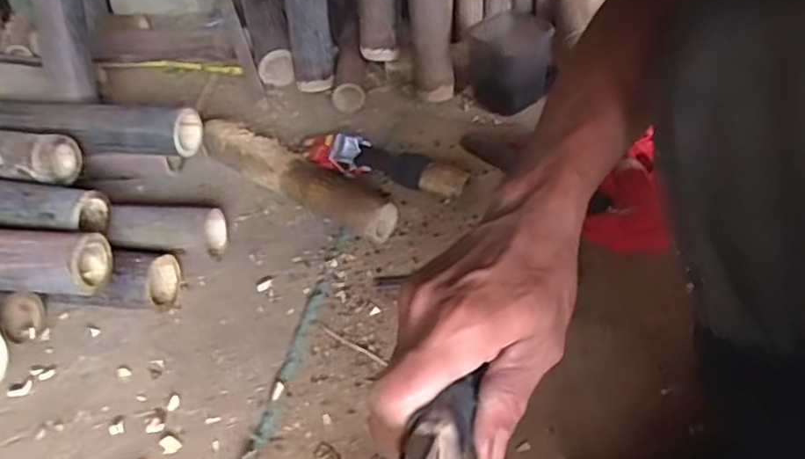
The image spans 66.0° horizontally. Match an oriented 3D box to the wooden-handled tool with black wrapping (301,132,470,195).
[{"bbox_3d":[-0.026,-0.098,0.905,0.261,0.037,0.082,12,46,20],"label":"wooden-handled tool with black wrapping"}]

